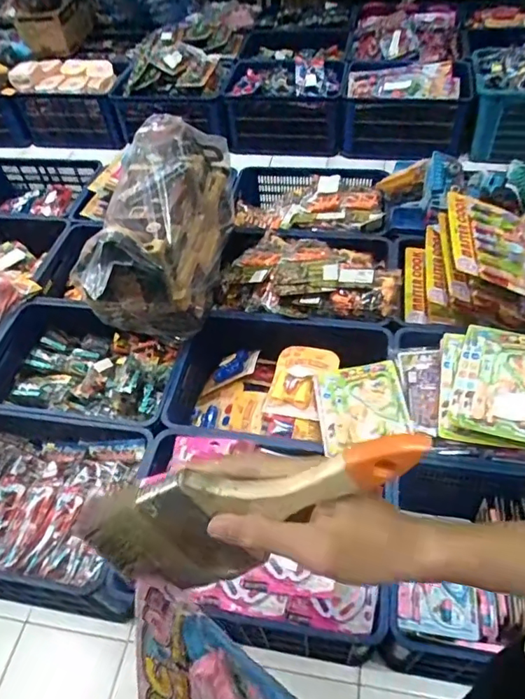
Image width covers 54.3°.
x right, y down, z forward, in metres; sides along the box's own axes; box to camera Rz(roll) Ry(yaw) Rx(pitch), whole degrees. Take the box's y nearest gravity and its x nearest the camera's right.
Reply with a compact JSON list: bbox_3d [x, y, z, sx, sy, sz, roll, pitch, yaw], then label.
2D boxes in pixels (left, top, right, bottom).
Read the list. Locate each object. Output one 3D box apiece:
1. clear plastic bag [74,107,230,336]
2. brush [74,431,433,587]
[{"bbox_3d":[-0.309,-0.367,1.571,0.326,0.383,0.756,3,51,8],"label":"clear plastic bag"},{"bbox_3d":[-0.003,0.101,0.321,0.212,0.091,0.047,-22,49,13],"label":"brush"}]

